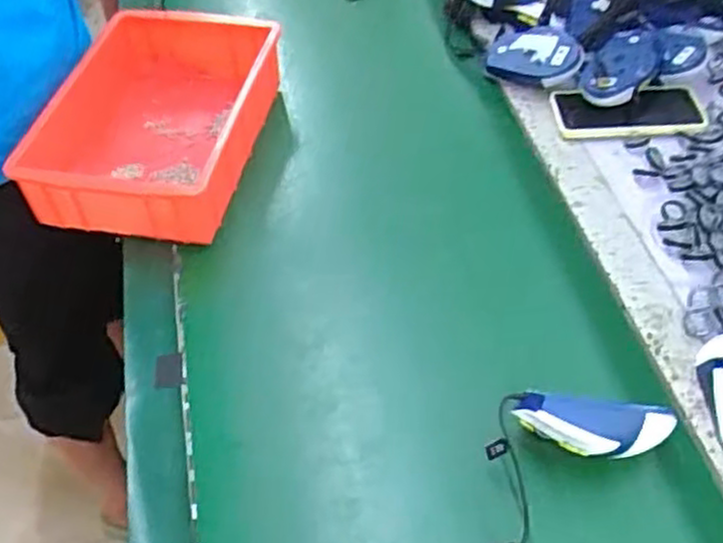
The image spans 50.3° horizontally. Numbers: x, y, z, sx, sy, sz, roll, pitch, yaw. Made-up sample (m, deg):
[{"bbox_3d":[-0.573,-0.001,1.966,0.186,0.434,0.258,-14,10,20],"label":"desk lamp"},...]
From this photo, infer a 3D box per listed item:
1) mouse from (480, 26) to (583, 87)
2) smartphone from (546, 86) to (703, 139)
[{"bbox_3d":[0.204,-0.255,0.913,0.115,0.047,0.064,28,57,25],"label":"mouse"},{"bbox_3d":[0.294,-0.181,0.856,0.154,0.017,0.072,-4,58,6],"label":"smartphone"}]

